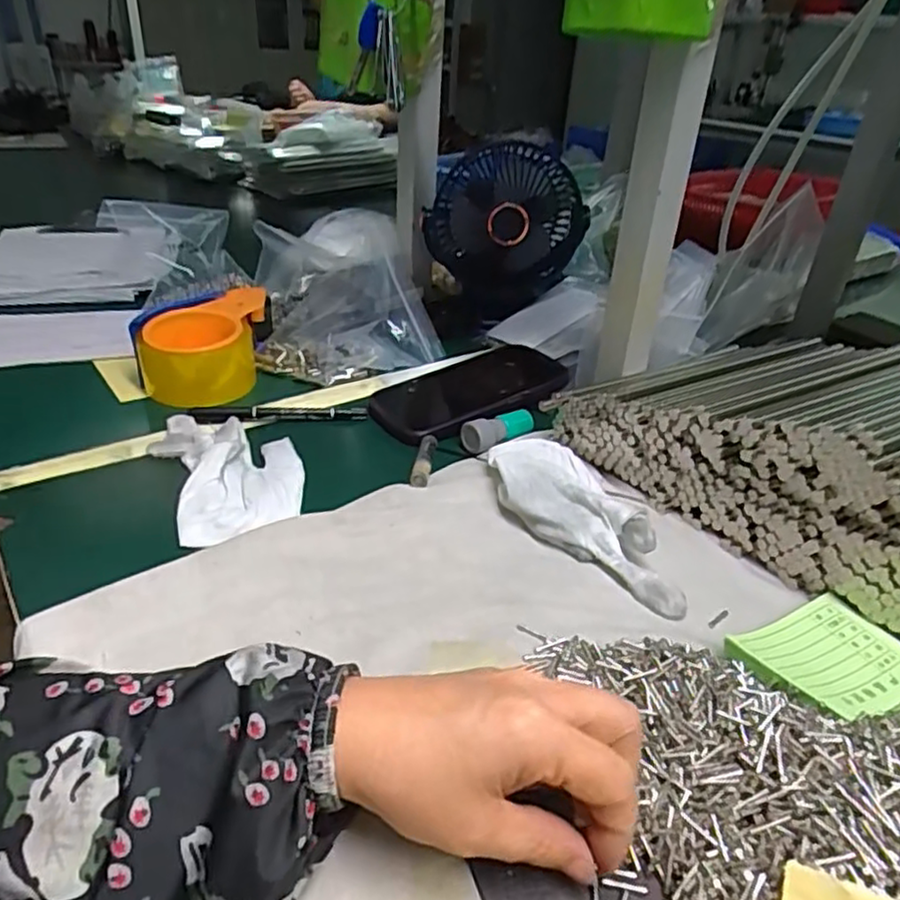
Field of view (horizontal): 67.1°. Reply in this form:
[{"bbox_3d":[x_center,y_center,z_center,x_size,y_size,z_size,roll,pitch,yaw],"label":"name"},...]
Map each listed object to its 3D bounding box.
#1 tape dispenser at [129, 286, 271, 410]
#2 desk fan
[{"bbox_3d":[-0.224,-0.090,0.616,0.093,0.078,0.112,4,31,0],"label":"tape dispenser"},{"bbox_3d":[0.051,-0.216,0.722,0.154,0.180,0.084,-6,28,-17],"label":"desk fan"}]

